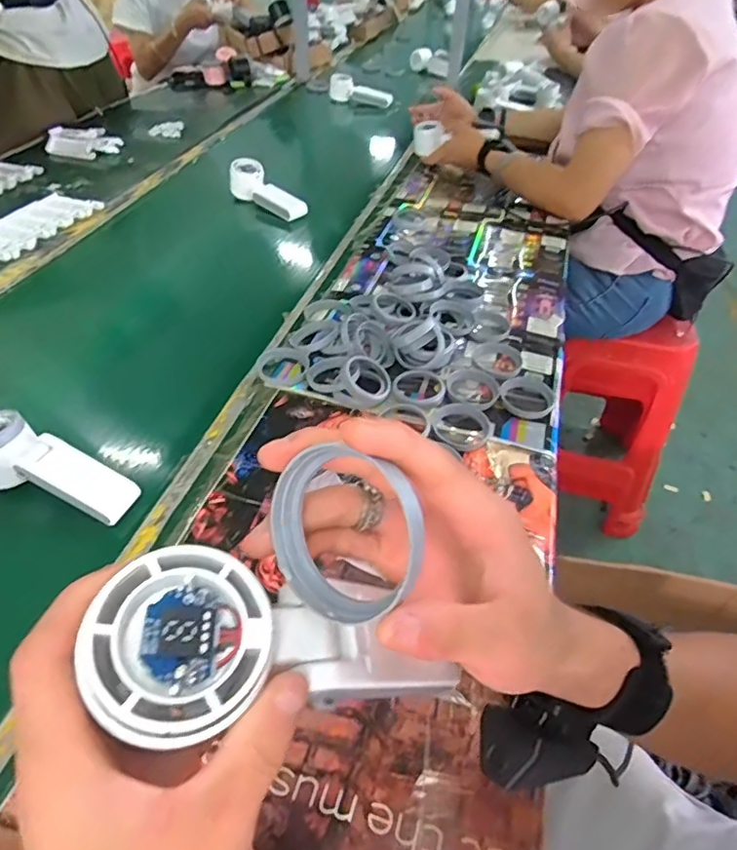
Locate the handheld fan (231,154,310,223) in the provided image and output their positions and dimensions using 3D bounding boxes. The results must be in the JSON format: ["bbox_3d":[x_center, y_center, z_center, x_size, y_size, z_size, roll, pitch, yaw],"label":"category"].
[{"bbox_3d":[-0.174,-0.410,0.962,0.166,0.064,0.047,33,52,28],"label":"handheld fan"}]

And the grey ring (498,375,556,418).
[{"bbox_3d":[0.173,-0.031,0.606,0.060,0.013,0.060,2,44,-2],"label":"grey ring"}]

